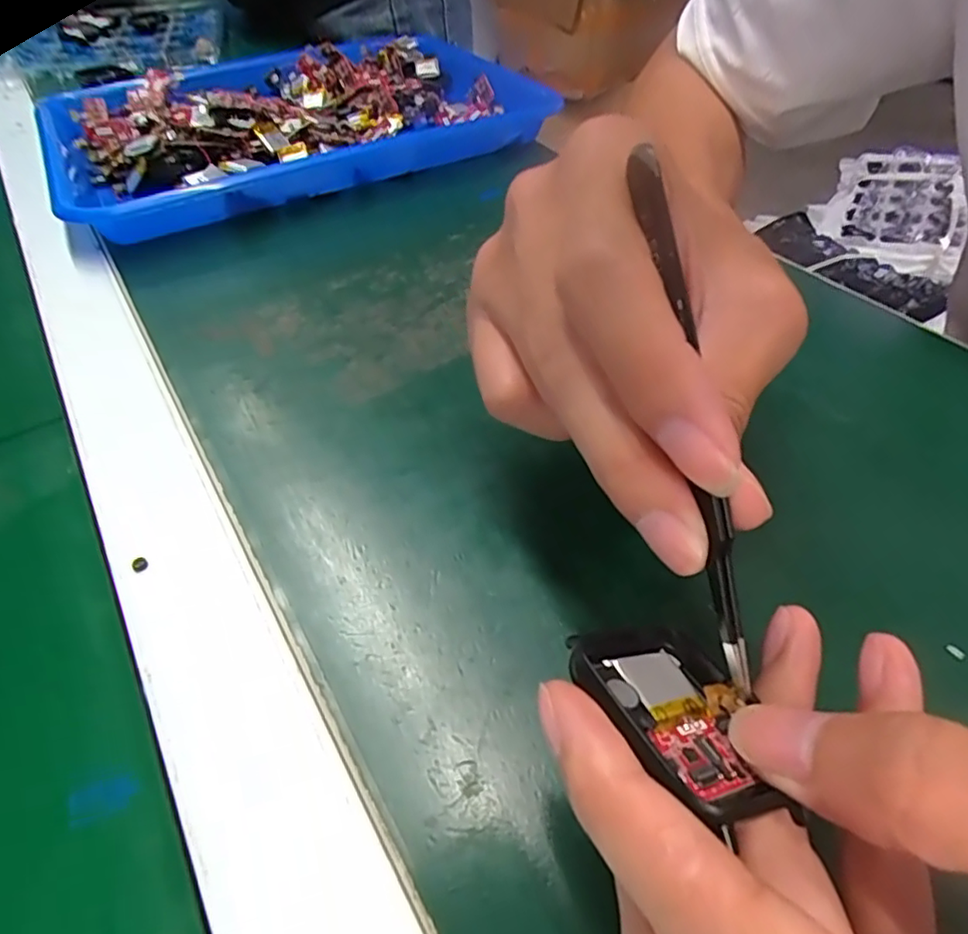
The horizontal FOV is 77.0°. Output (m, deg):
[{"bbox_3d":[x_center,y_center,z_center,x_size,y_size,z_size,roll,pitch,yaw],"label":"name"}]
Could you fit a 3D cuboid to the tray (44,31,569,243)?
[{"bbox_3d":[-0.144,-0.266,0.458,0.341,0.034,0.257,-26,51,-18],"label":"tray"}]

